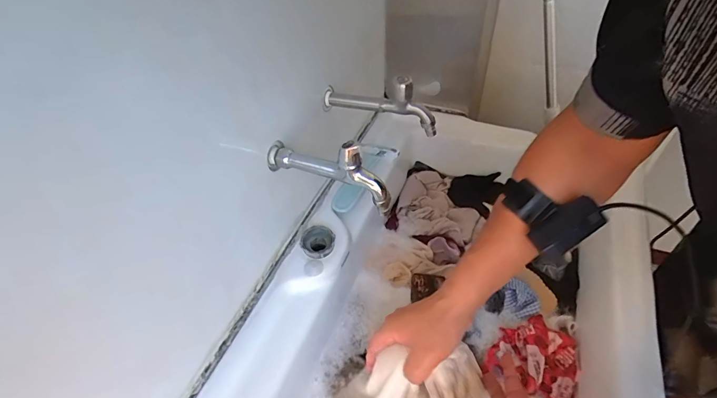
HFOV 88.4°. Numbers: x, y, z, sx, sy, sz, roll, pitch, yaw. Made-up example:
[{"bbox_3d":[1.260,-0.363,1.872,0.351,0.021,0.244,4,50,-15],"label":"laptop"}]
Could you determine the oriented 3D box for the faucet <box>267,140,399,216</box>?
[{"bbox_3d":[-0.039,-0.042,0.453,0.165,0.091,0.033,19,52,20],"label":"faucet"}]

